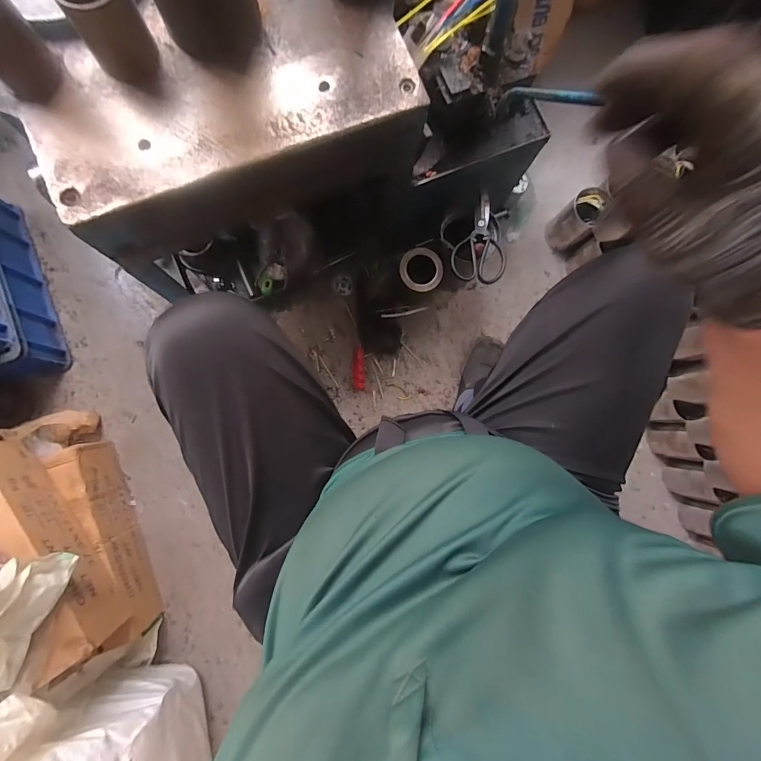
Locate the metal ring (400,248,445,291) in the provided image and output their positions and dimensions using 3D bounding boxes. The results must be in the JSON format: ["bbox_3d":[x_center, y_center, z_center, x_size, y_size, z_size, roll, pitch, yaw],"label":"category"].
[{"bbox_3d":[0.084,-0.226,0.802,0.087,0.014,0.087,23,82,-2],"label":"metal ring"}]

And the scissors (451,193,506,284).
[{"bbox_3d":[0.190,-0.274,0.756,0.099,0.023,0.184,5,83,-4],"label":"scissors"}]

